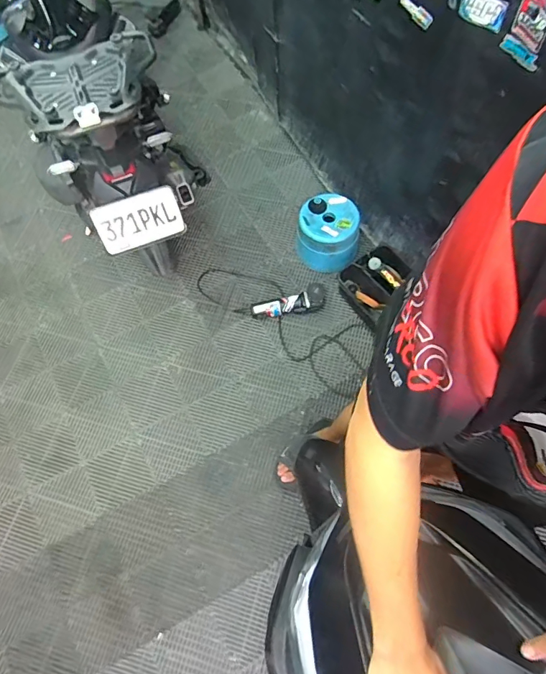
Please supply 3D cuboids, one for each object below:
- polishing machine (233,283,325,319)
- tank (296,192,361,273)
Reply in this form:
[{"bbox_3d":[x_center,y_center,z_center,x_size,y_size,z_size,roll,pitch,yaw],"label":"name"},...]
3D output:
[{"bbox_3d":[0.028,-0.121,1.604,0.332,0.119,0.095,-14,66,-1],"label":"polishing machine"},{"bbox_3d":[0.217,-0.405,1.671,0.227,0.224,0.221,-2,66,4],"label":"tank"}]

